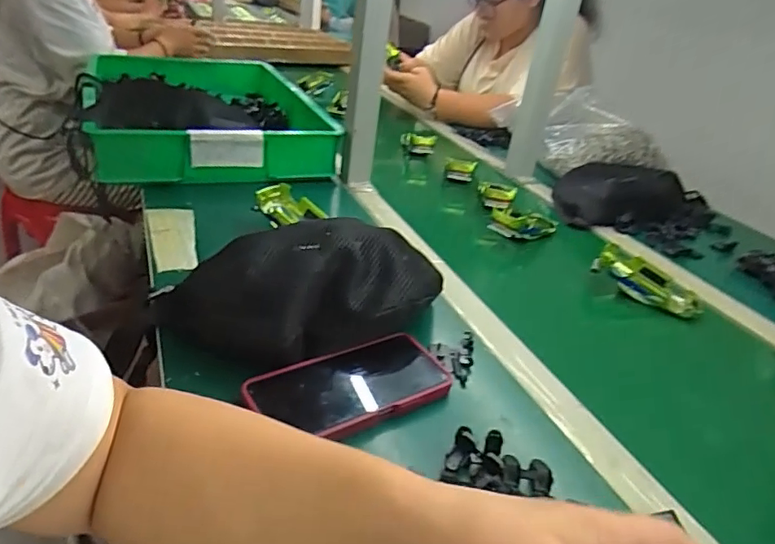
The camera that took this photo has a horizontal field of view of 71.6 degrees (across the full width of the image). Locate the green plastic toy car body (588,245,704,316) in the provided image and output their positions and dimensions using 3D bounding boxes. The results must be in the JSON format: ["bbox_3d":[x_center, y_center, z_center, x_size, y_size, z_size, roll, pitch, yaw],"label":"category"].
[{"bbox_3d":[0.324,0.015,0.674,0.130,0.030,0.053,32,36,14],"label":"green plastic toy car body"}]

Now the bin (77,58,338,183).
[{"bbox_3d":[-0.323,-0.295,0.990,0.380,0.087,0.519,-8,33,-24],"label":"bin"}]

